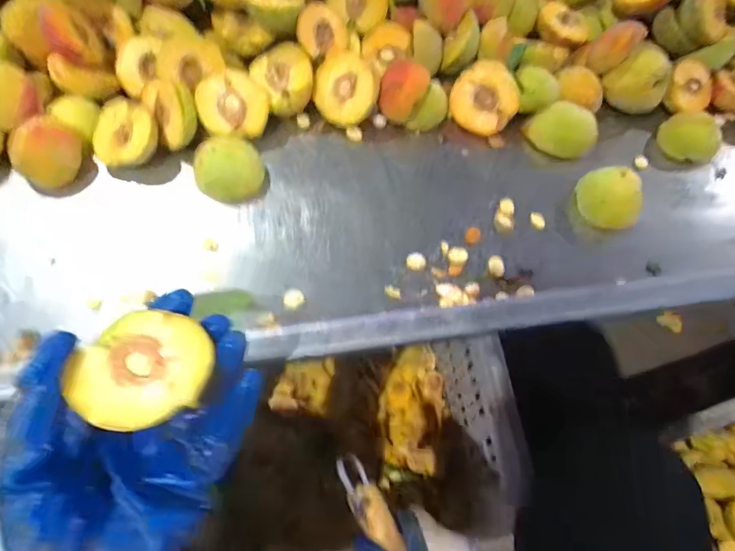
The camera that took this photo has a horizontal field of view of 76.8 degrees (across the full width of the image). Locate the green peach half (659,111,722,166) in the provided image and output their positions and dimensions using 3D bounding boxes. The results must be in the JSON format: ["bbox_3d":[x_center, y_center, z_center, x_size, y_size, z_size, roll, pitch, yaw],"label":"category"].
[{"bbox_3d":[0.333,-0.141,0.481,0.057,0.036,0.041,42,68,17],"label":"green peach half"}]

